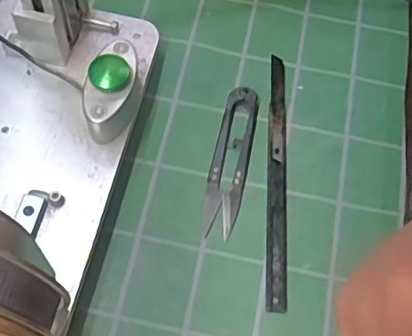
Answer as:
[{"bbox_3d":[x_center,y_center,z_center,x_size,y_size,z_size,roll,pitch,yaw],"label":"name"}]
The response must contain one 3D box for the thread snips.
[{"bbox_3d":[0.016,-0.006,0.353,0.023,0.008,0.099,12,64,2],"label":"thread snips"}]

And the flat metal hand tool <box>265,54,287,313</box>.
[{"bbox_3d":[0.044,0.002,0.351,0.013,0.007,0.169,5,64,-2],"label":"flat metal hand tool"}]

